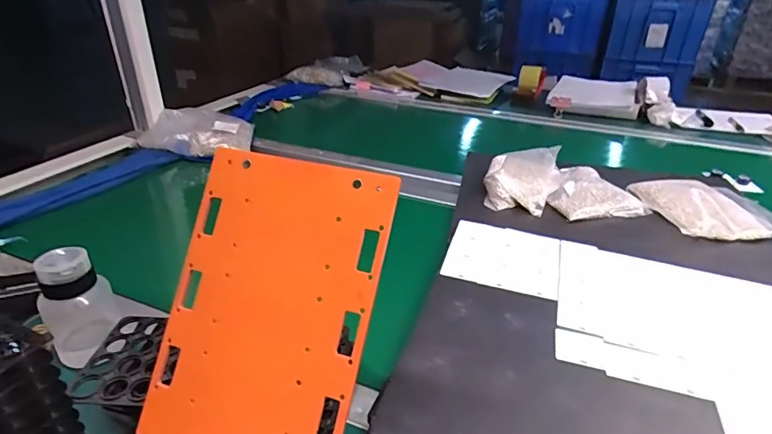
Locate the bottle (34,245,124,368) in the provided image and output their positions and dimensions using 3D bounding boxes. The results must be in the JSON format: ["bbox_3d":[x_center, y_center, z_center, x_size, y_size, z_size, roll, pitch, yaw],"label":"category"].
[{"bbox_3d":[-0.312,0.085,0.467,0.067,0.114,0.068,-21,36,-33],"label":"bottle"}]

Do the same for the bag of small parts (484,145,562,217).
[{"bbox_3d":[0.235,-0.071,0.803,0.122,0.042,0.171,12,31,18],"label":"bag of small parts"}]

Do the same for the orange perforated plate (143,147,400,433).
[{"bbox_3d":[-0.087,0.074,0.346,0.153,0.234,0.012,11,-6,16],"label":"orange perforated plate"}]

